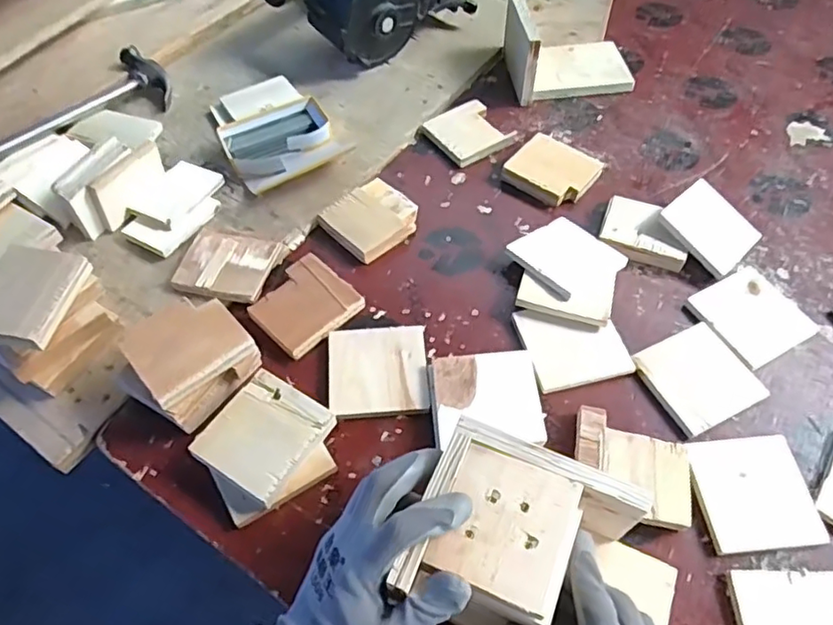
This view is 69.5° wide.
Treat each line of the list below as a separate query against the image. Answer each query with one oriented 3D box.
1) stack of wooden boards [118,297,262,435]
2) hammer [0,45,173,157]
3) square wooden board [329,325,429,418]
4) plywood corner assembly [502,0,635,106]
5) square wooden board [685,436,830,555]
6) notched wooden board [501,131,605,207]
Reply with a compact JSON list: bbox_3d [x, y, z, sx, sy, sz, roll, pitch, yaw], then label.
[{"bbox_3d":[-0.203,0.041,0.534,0.087,0.057,0.102,33,64,19],"label":"stack of wooden boards"},{"bbox_3d":[-0.437,-0.202,0.705,0.090,0.057,0.357,29,62,17],"label":"hammer"},{"bbox_3d":[-0.035,0.055,0.564,0.090,0.013,0.086,-5,58,-3],"label":"square wooden board"},{"bbox_3d":[0.202,-0.363,0.801,0.158,0.090,0.129,-9,58,-6],"label":"plywood corner assembly"},{"bbox_3d":[0.278,0.148,0.498,0.093,0.009,0.091,-4,58,-3],"label":"square wooden board"},{"bbox_3d":[0.161,-0.168,0.709,0.094,0.025,0.081,33,63,19],"label":"notched wooden board"}]

